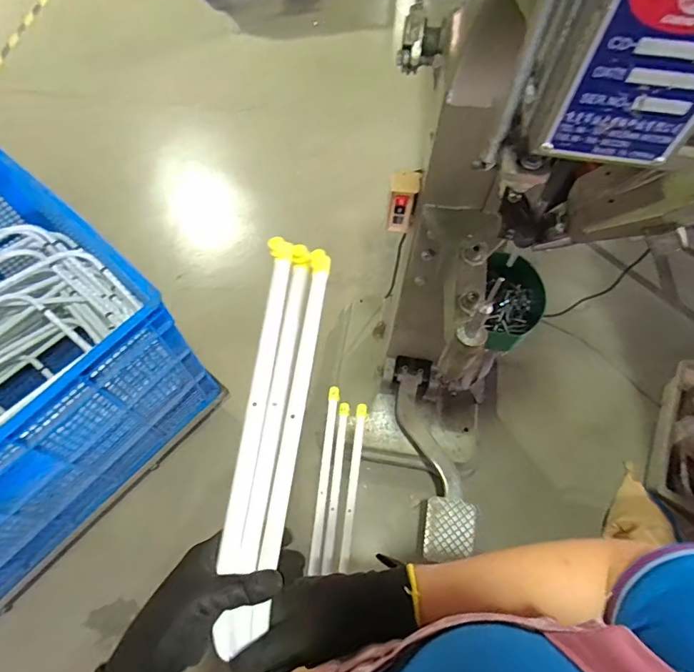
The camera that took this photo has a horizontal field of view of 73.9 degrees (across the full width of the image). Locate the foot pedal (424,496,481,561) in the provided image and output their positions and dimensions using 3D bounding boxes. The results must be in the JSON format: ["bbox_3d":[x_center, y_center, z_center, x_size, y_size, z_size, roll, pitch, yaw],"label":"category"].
[{"bbox_3d":[0.273,0.508,1.213,0.131,0.020,0.151,9,64,4],"label":"foot pedal"}]

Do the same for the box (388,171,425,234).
[{"bbox_3d":[0.098,-0.242,0.815,0.054,0.117,0.045,9,64,4],"label":"box"}]

